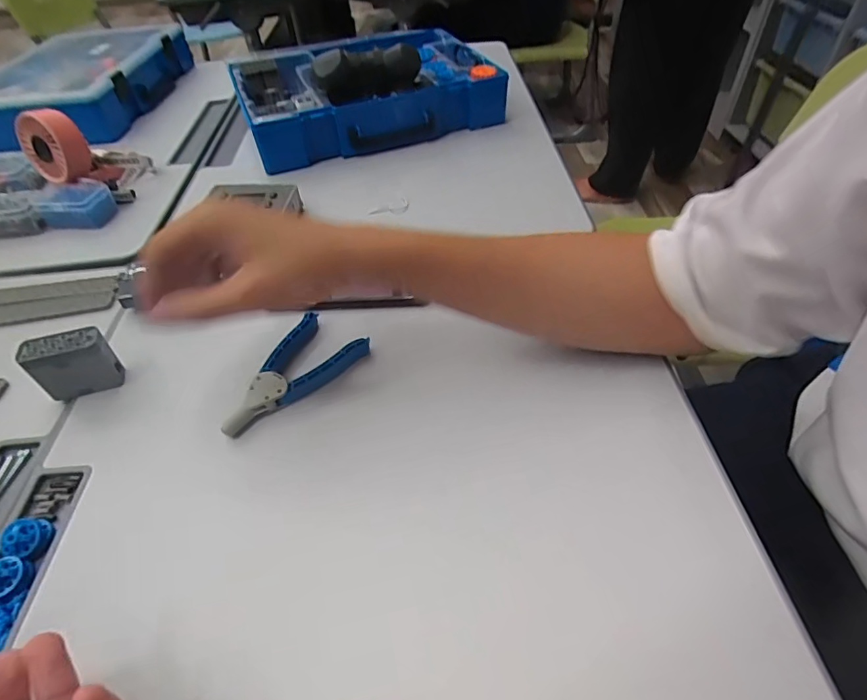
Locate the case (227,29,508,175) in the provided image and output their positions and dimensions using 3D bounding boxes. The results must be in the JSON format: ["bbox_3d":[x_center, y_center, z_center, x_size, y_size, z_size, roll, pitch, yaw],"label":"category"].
[{"bbox_3d":[-0.105,-0.409,0.750,0.359,0.106,0.267,-16,47,-12],"label":"case"}]

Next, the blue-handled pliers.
[{"bbox_3d":[-0.124,0.018,0.416,0.070,0.016,0.130,32,55,30],"label":"blue-handled pliers"}]

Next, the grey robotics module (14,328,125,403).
[{"bbox_3d":[-0.291,0.013,0.407,0.056,0.055,0.024,-13,46,-9],"label":"grey robotics module"}]

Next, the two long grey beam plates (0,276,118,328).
[{"bbox_3d":[-0.400,-0.051,0.508,0.151,0.004,0.059,-10,46,-6],"label":"two long grey beam plates"}]

